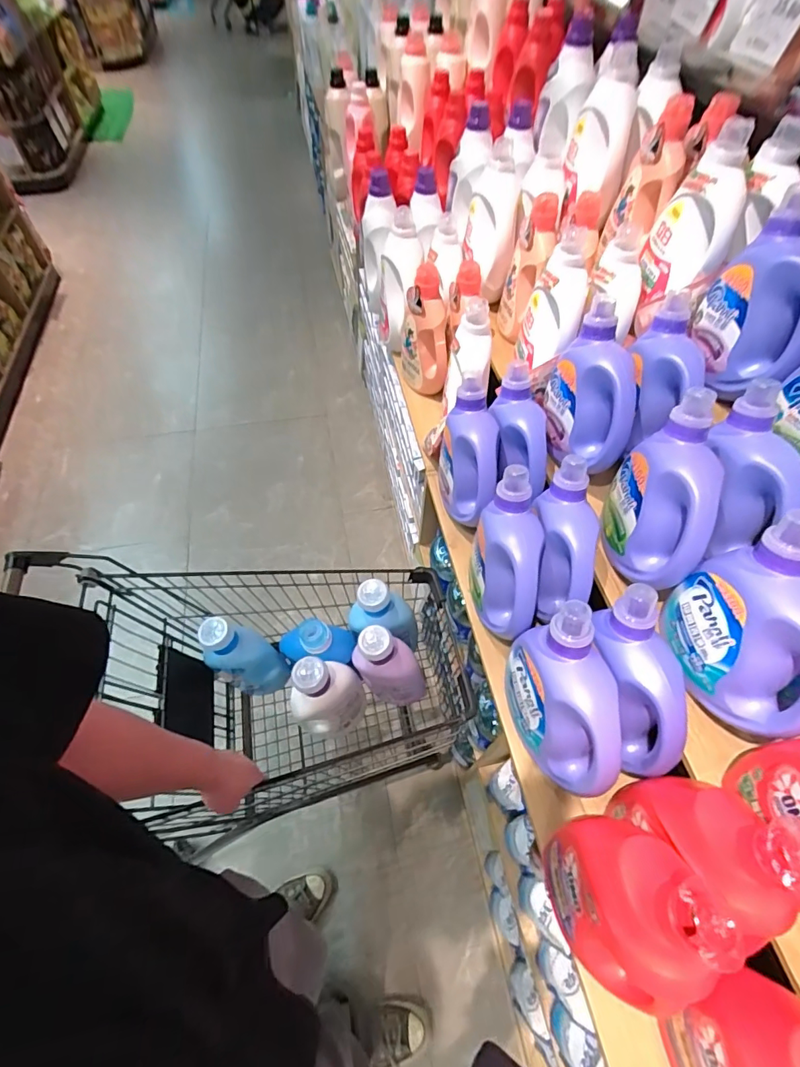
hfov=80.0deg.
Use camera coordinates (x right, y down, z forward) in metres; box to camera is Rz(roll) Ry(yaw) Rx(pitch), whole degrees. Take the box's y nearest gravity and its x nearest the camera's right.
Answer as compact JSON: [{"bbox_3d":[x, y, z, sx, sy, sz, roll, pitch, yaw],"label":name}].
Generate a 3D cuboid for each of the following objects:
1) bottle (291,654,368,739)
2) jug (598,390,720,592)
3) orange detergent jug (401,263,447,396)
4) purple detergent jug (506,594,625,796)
[{"bbox_3d":[-0.140,0.327,0.952,0.137,0.318,0.082,-12,56,-11],"label":"bottle"},{"bbox_3d":[0.412,-0.053,0.739,0.090,0.237,0.230,2,55,-1],"label":"jug"},{"bbox_3d":[0.068,-0.541,1.303,0.112,0.311,0.183,1,55,-2],"label":"orange detergent jug"},{"bbox_3d":[0.236,0.222,0.681,0.098,0.231,0.206,-4,55,-5],"label":"purple detergent jug"}]

